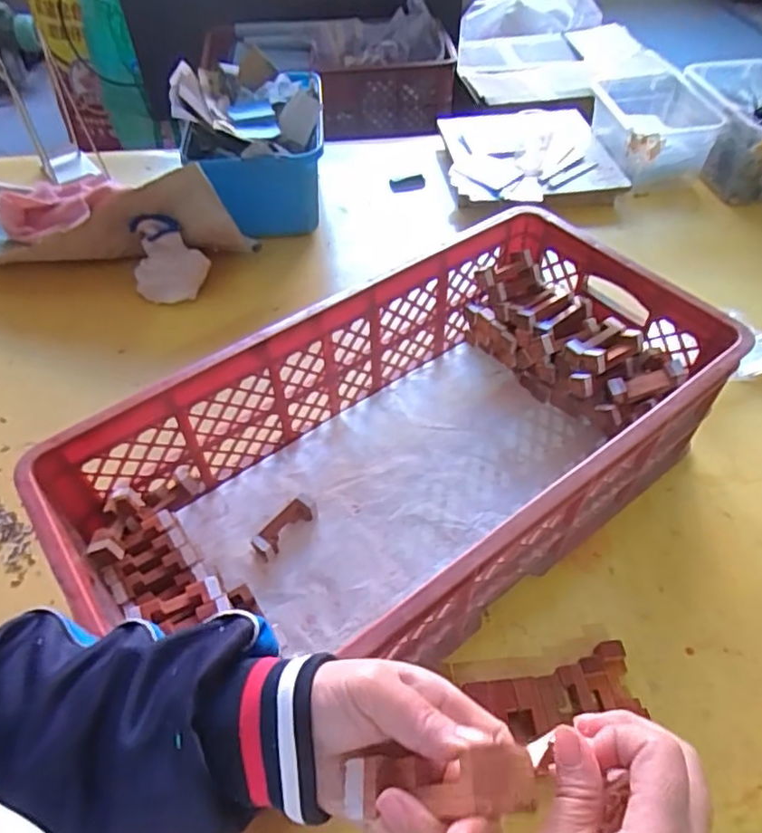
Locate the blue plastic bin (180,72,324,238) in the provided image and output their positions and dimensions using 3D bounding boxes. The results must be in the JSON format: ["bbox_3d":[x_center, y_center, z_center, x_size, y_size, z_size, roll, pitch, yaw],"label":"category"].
[{"bbox_3d":[-0.201,-0.436,1.017,0.214,0.169,0.245,-4,51,-3],"label":"blue plastic bin"}]

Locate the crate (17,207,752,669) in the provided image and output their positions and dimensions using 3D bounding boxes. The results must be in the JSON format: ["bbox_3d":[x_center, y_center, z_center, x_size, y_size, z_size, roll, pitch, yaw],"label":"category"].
[{"bbox_3d":[0.032,0.034,0.625,0.638,0.176,0.324,-28,56,-20],"label":"crate"}]

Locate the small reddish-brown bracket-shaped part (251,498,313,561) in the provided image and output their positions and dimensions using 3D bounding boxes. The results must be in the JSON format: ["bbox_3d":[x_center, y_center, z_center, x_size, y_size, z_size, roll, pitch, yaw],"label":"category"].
[{"bbox_3d":[-0.107,0.122,0.647,0.023,0.025,0.070,32,58,24],"label":"small reddish-brown bracket-shaped part"}]

